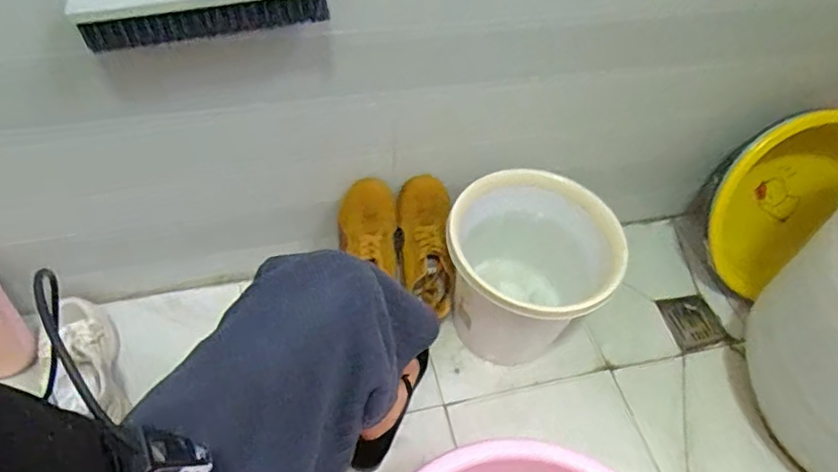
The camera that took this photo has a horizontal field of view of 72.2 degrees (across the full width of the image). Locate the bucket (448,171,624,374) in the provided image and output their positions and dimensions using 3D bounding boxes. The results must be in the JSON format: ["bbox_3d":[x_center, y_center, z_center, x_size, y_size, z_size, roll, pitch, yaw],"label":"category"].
[{"bbox_3d":[0.160,0.077,0.926,0.253,0.279,0.222,34,56,21],"label":"bucket"}]

